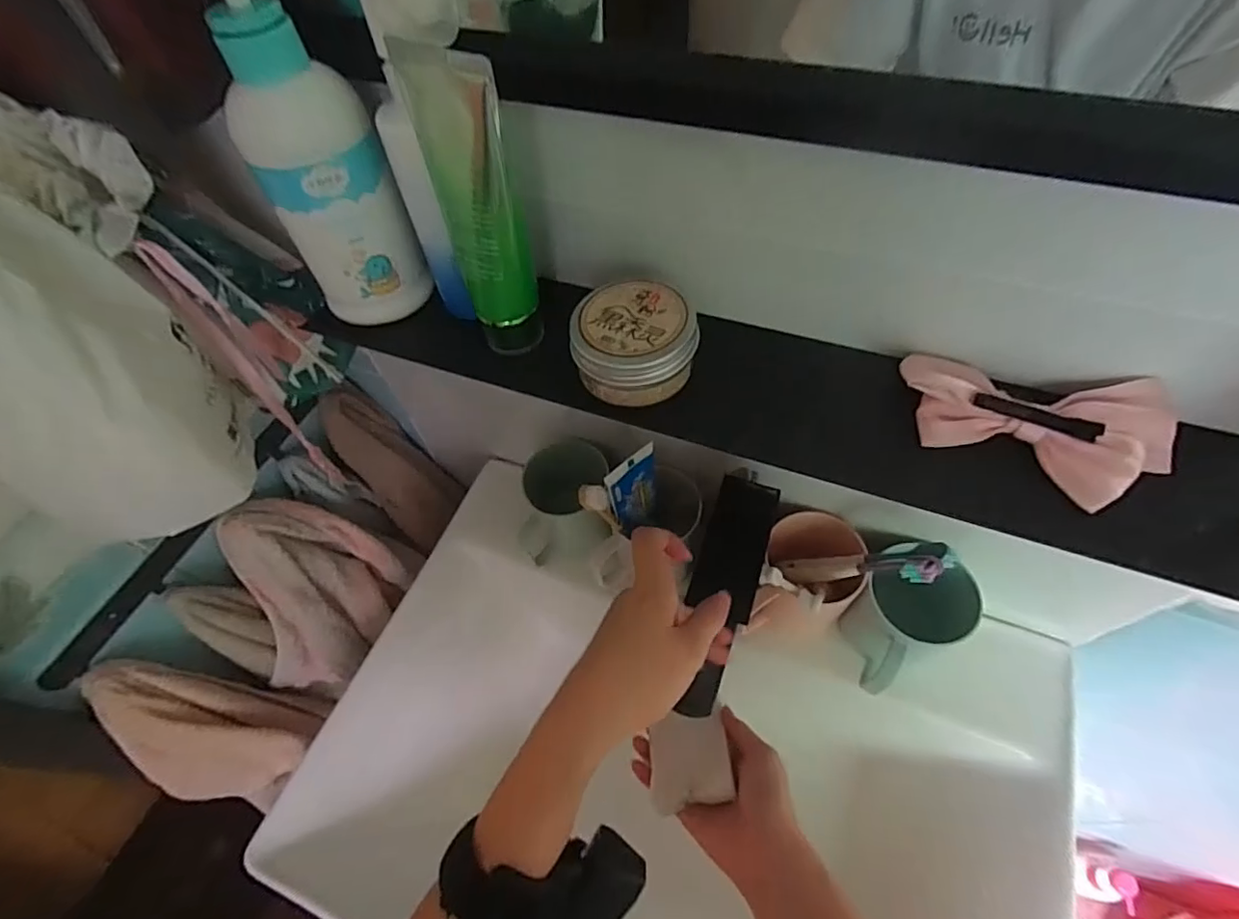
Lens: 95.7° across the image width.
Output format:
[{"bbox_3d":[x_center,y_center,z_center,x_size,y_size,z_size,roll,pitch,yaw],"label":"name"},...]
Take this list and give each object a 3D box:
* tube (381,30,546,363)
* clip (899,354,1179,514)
[{"bbox_3d":[-0.070,-0.123,0.292,0.038,0.150,0.042,-16,58,-6],"label":"tube"},{"bbox_3d":[0.203,-0.016,0.275,0.122,0.022,0.060,14,59,13],"label":"clip"}]

